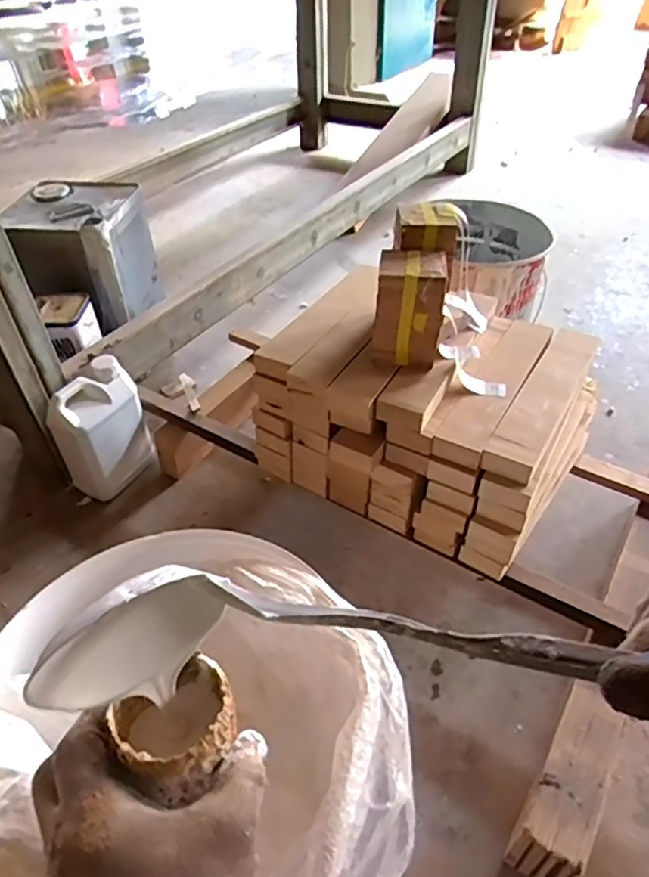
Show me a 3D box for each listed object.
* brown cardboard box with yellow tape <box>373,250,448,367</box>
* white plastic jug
[{"bbox_3d":[0.110,-0.168,0.764,0.085,0.124,0.079,7,43,10],"label":"brown cardboard box with yellow tape"},{"bbox_3d":[-0.373,-0.014,1.016,0.086,0.208,0.140,16,45,20],"label":"white plastic jug"}]

